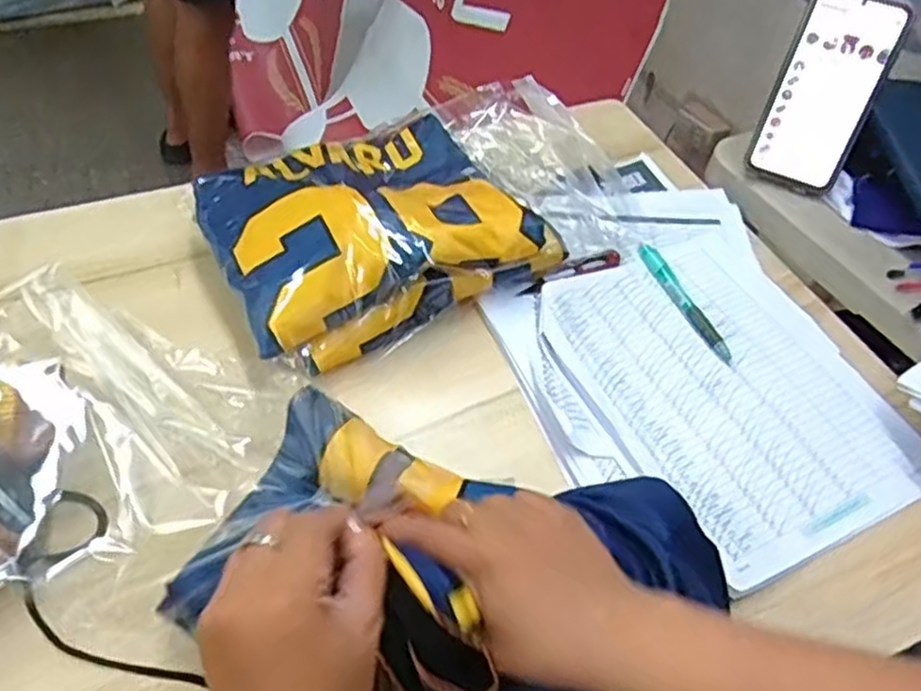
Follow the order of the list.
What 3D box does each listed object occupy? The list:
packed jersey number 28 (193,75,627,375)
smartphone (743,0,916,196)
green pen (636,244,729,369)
[{"bbox_3d":[-0.032,-0.119,0.639,0.356,0.082,0.211,-25,52,-26],"label":"packed jersey number 28"},{"bbox_3d":[0.320,-0.222,0.649,0.082,0.168,0.016,25,34,16],"label":"smartphone"},{"bbox_3d":[0.190,-0.038,0.627,0.018,0.014,0.135,-14,48,-16],"label":"green pen"}]

